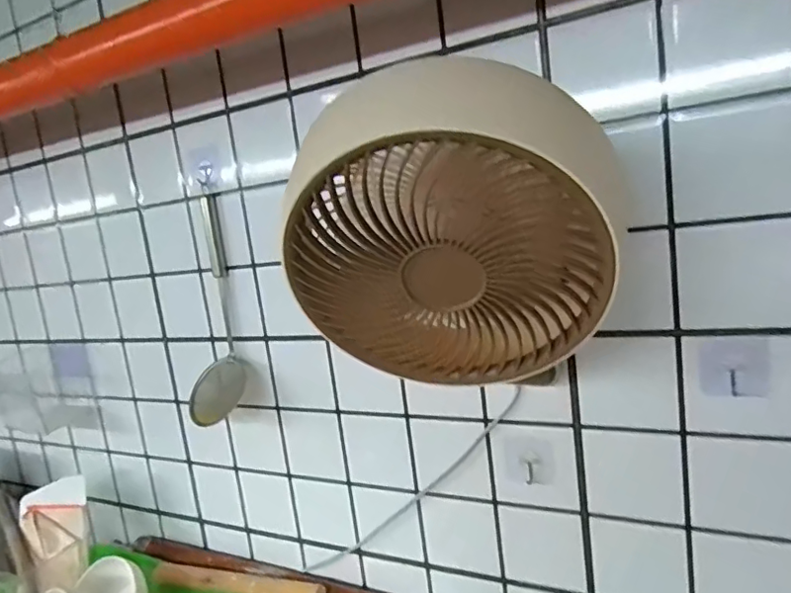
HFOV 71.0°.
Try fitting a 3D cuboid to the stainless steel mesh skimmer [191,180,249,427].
[{"bbox_3d":[-0.237,0.008,0.752,0.060,0.326,0.097,1,2,-43],"label":"stainless steel mesh skimmer"}]

